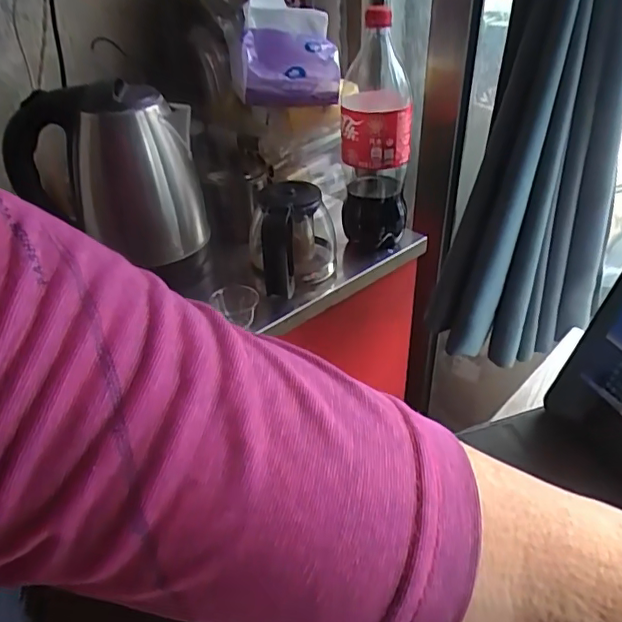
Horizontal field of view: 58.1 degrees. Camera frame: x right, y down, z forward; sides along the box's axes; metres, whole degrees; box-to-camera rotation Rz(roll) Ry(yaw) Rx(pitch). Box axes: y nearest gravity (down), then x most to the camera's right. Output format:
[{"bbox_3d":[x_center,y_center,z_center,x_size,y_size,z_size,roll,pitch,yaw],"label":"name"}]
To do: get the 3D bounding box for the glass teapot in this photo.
[{"bbox_3d":[-0.015,-0.078,0.670,0.087,0.119,0.152,-2,37,1],"label":"glass teapot"}]

